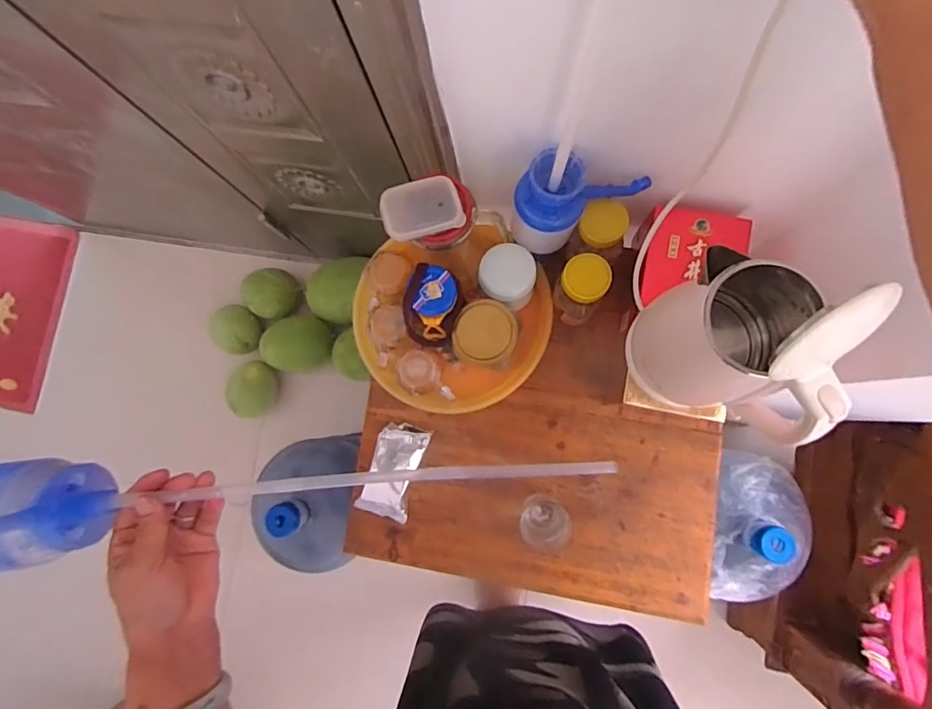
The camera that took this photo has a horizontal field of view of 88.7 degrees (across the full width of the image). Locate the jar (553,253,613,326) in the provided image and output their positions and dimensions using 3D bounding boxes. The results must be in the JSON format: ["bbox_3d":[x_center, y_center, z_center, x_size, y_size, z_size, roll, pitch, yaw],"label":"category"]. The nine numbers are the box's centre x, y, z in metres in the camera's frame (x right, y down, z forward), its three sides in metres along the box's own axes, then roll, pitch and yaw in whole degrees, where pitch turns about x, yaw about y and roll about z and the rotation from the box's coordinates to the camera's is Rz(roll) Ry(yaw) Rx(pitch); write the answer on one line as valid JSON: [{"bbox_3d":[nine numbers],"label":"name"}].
[{"bbox_3d":[0.164,-0.091,0.692,0.066,0.124,0.073,24,86,7],"label":"jar"}]

